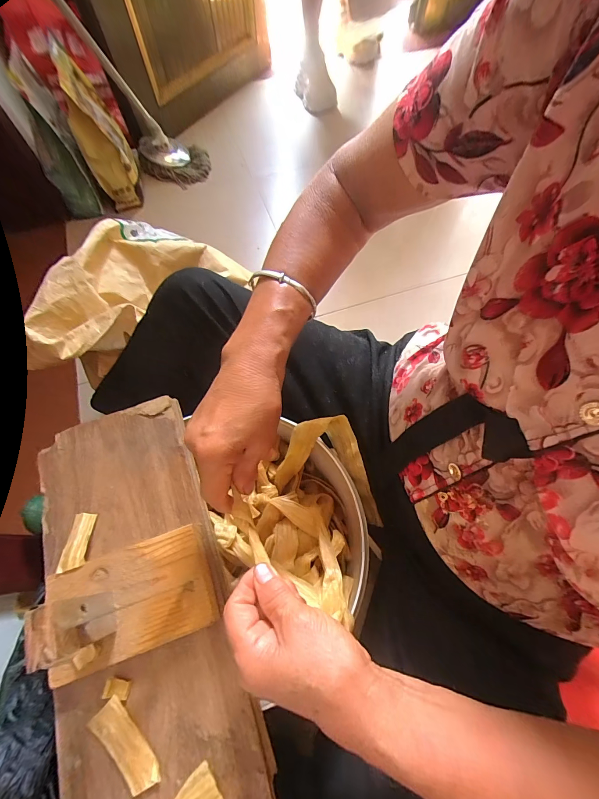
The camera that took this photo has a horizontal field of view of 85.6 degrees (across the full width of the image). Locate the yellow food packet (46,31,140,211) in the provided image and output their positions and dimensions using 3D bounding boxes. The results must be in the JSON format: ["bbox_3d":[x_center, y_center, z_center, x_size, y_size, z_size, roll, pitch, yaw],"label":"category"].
[{"bbox_3d":[-0.574,-0.773,0.927,0.115,0.290,0.260,-21,67,-9],"label":"yellow food packet"}]

